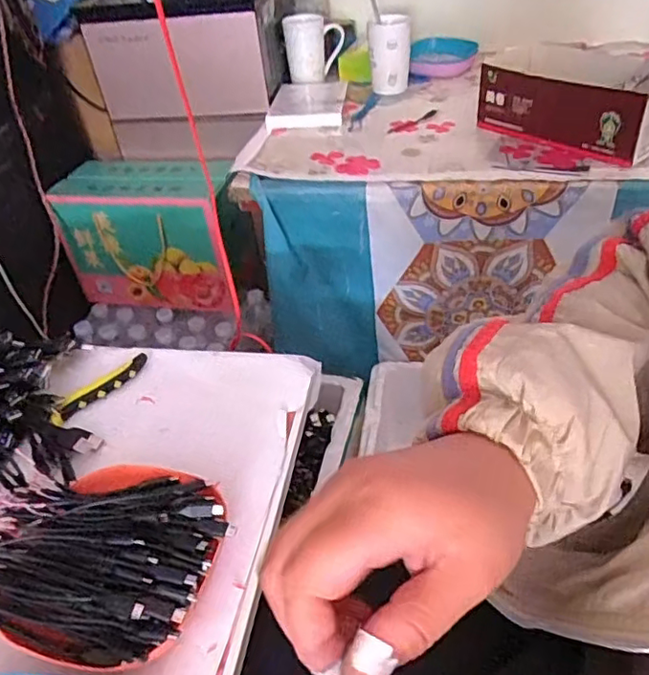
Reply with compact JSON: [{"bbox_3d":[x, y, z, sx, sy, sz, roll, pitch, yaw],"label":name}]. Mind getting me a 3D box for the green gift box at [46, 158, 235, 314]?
[{"bbox_3d":[-0.336,-0.204,1.152,0.294,0.237,0.157,6,41,14],"label":"green gift box"}]

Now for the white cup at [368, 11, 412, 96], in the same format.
[{"bbox_3d":[0.118,-0.503,1.055,0.074,0.122,0.080,-1,40,7],"label":"white cup"}]

